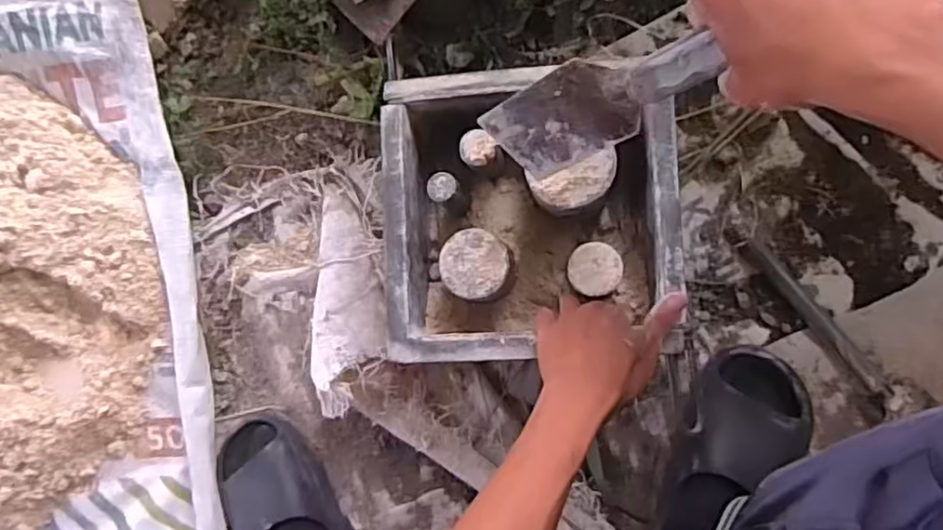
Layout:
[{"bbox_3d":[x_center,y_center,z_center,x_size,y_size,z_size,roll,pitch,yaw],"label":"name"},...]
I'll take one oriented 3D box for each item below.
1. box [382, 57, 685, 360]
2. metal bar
[{"bbox_3d":[0.053,-0.043,0.601,0.238,0.098,0.235,-3,88,8],"label":"box"},{"bbox_3d":[0.313,0.040,0.636,0.017,0.020,0.198,-41,83,5],"label":"metal bar"}]

